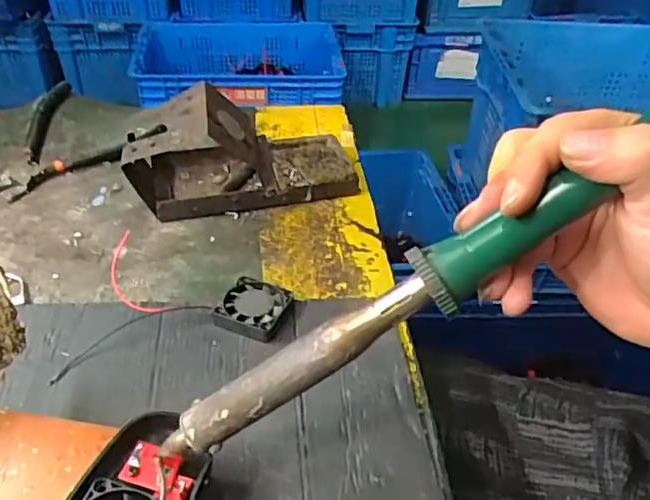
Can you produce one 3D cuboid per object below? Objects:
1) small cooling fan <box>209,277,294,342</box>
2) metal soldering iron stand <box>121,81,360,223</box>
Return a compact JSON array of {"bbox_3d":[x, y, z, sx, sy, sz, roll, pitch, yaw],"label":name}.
[{"bbox_3d":[-0.045,0.038,0.378,0.041,0.014,0.039,19,43,18],"label":"small cooling fan"},{"bbox_3d":[-0.065,-0.083,0.467,0.169,0.082,0.073,-8,42,-13],"label":"metal soldering iron stand"}]

